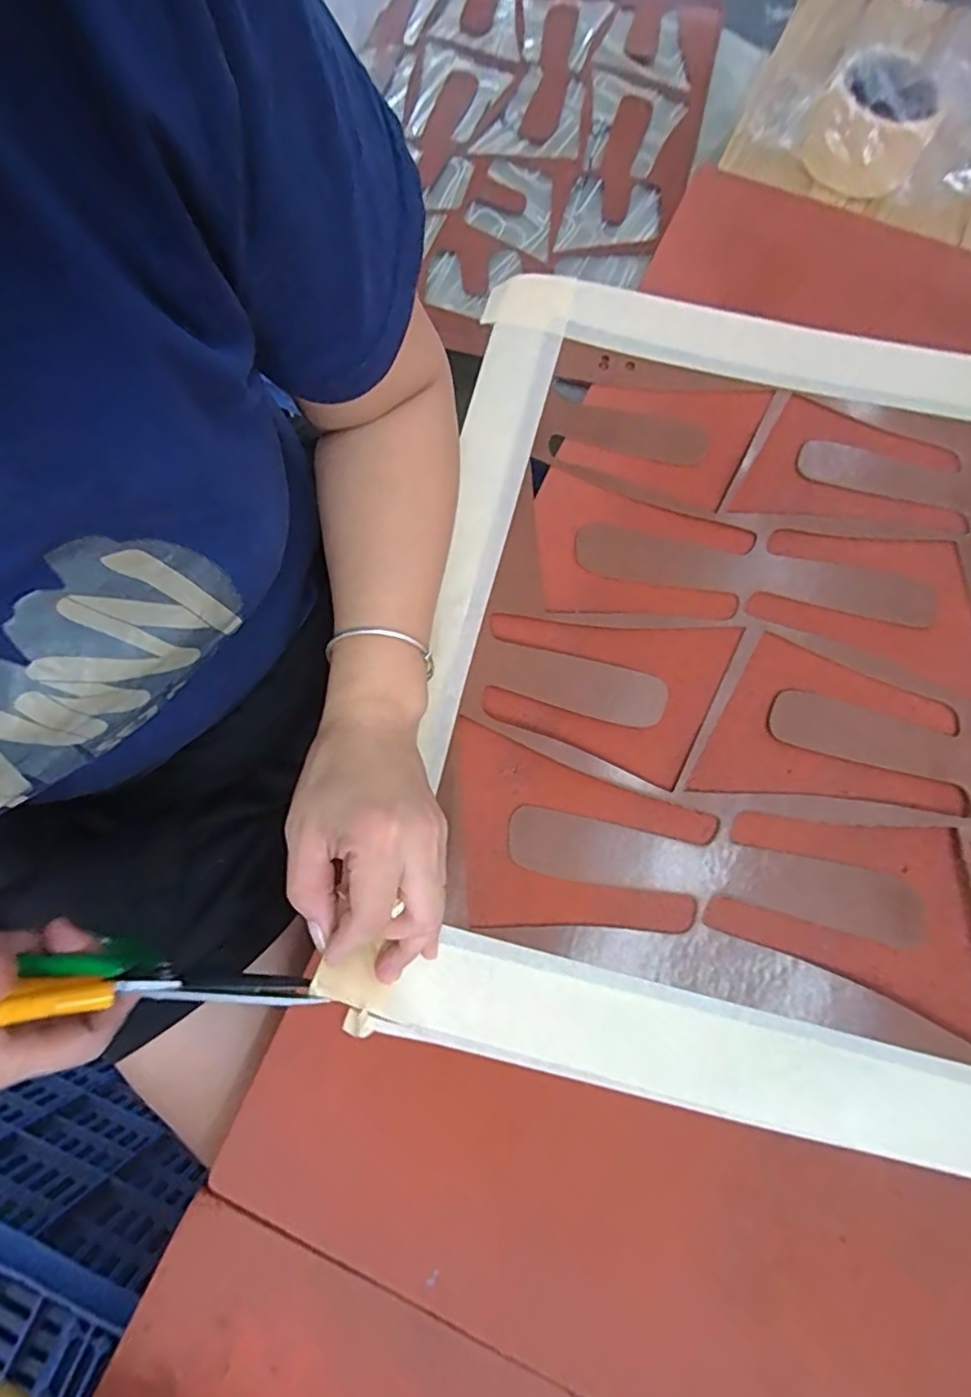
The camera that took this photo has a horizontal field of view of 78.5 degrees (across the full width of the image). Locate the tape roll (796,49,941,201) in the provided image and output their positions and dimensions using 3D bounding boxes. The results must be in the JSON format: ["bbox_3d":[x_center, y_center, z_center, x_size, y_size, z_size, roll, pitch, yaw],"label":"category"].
[{"bbox_3d":[0.301,-0.458,0.478,0.078,0.058,0.079,-13,72,-4],"label":"tape roll"}]

